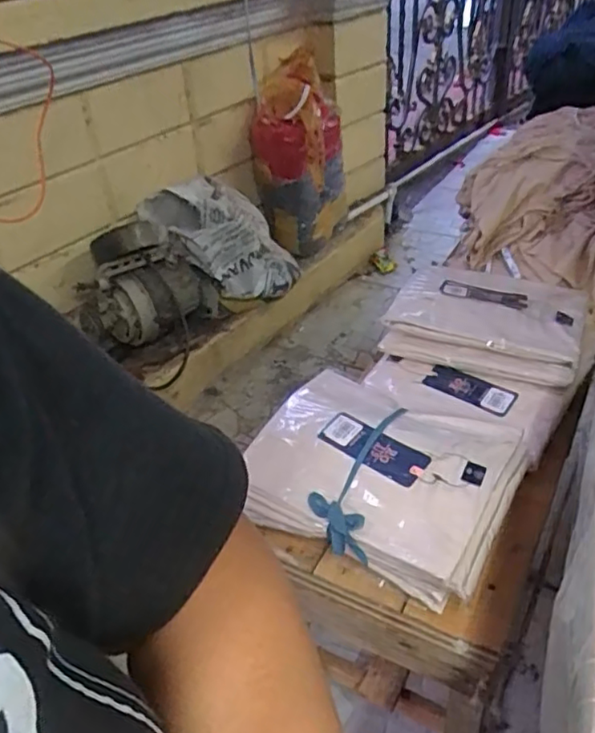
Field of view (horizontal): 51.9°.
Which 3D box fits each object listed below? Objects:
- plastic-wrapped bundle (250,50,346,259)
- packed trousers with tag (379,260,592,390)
[{"bbox_3d":[0.007,-0.577,1.755,0.196,0.491,0.234,10,39,19],"label":"plastic-wrapped bundle"},{"bbox_3d":[0.272,-0.077,0.875,0.254,0.053,0.237,13,40,23],"label":"packed trousers with tag"}]

